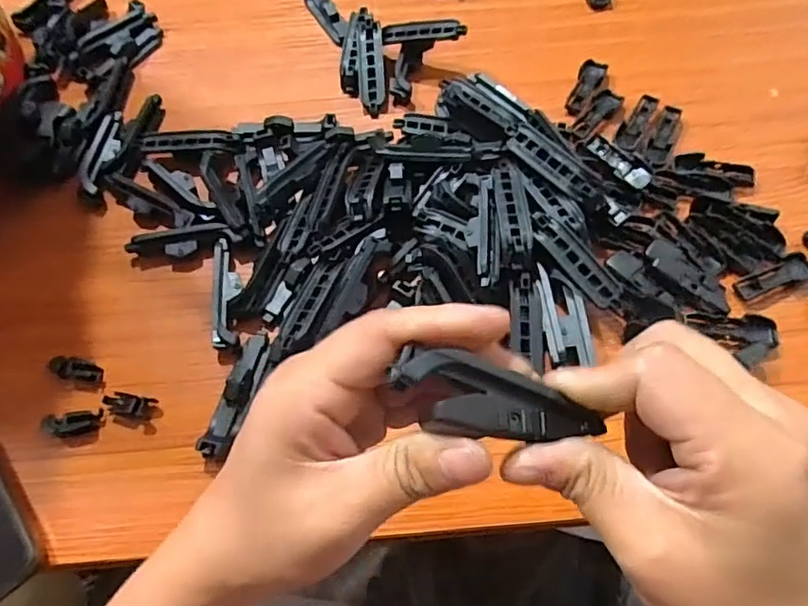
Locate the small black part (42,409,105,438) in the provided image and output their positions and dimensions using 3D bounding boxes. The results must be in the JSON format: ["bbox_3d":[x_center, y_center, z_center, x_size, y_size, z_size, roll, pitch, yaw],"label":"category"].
[{"bbox_3d":[-0.182,0.065,0.320,0.028,0.013,0.010,-9,63,-2],"label":"small black part"}]

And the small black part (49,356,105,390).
[{"bbox_3d":[-0.188,0.040,0.336,0.032,0.007,0.014,21,65,0],"label":"small black part"}]

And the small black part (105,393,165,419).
[{"bbox_3d":[-0.153,0.057,0.326,0.033,0.007,0.011,5,63,6],"label":"small black part"}]

